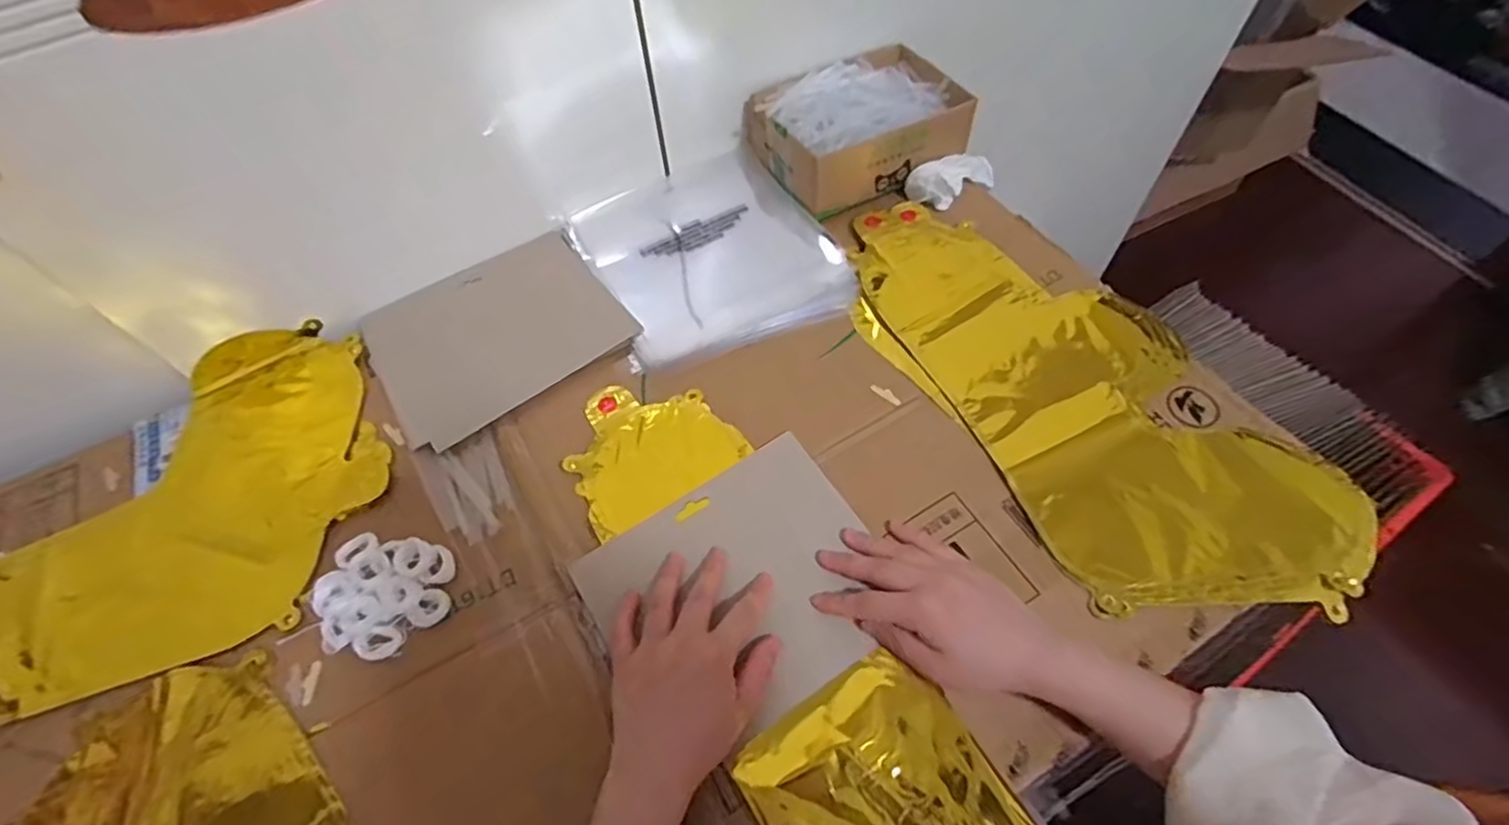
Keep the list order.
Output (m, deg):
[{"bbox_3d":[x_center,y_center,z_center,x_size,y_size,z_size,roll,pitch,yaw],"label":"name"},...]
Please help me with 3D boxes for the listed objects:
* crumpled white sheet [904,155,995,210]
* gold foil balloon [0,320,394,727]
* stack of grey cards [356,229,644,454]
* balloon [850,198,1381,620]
[{"bbox_3d":[0.198,-0.230,0.658,0.104,0.032,0.043,-25,60,-28],"label":"crumpled white sheet"},{"bbox_3d":[-0.484,0.081,0.503,0.392,0.018,0.266,-19,60,-9],"label":"gold foil balloon"},{"bbox_3d":[-0.223,-0.073,0.582,0.202,0.009,0.162,-32,62,-16],"label":"stack of grey cards"},{"bbox_3d":[0.247,-0.030,0.535,0.210,0.014,0.437,-28,61,-14],"label":"balloon"}]

